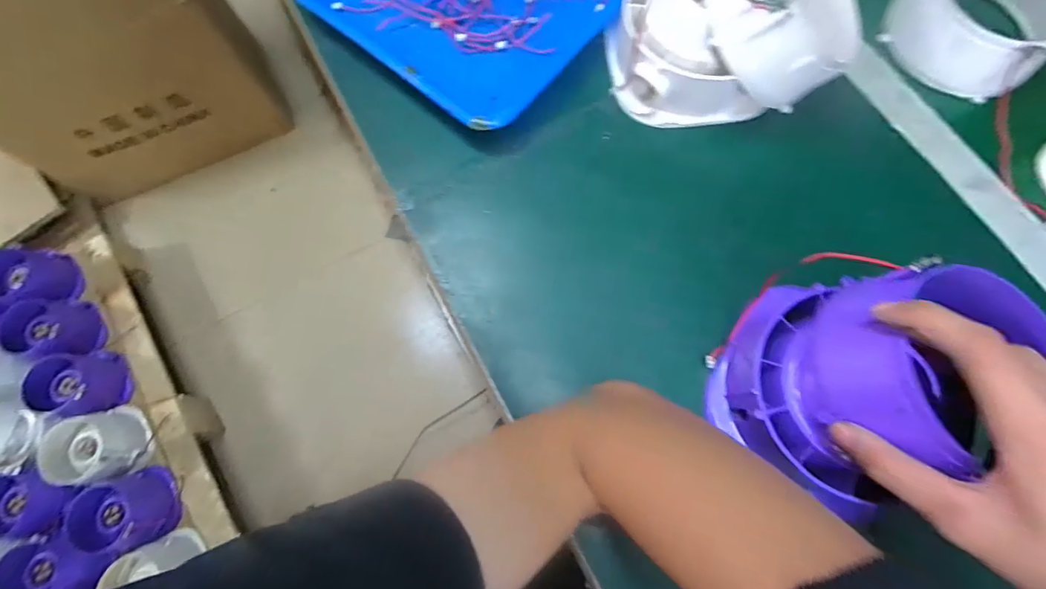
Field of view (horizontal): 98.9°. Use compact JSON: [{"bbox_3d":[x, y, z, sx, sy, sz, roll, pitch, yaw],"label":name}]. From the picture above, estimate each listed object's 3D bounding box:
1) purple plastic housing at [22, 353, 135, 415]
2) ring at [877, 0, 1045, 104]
[{"bbox_3d":[-0.894,0.184,0.910,0.154,0.103,0.132,-2,86,-6],"label":"purple plastic housing"},{"bbox_3d":[0.394,-0.240,0.384,0.117,0.053,0.121,0,73,1],"label":"ring"}]

